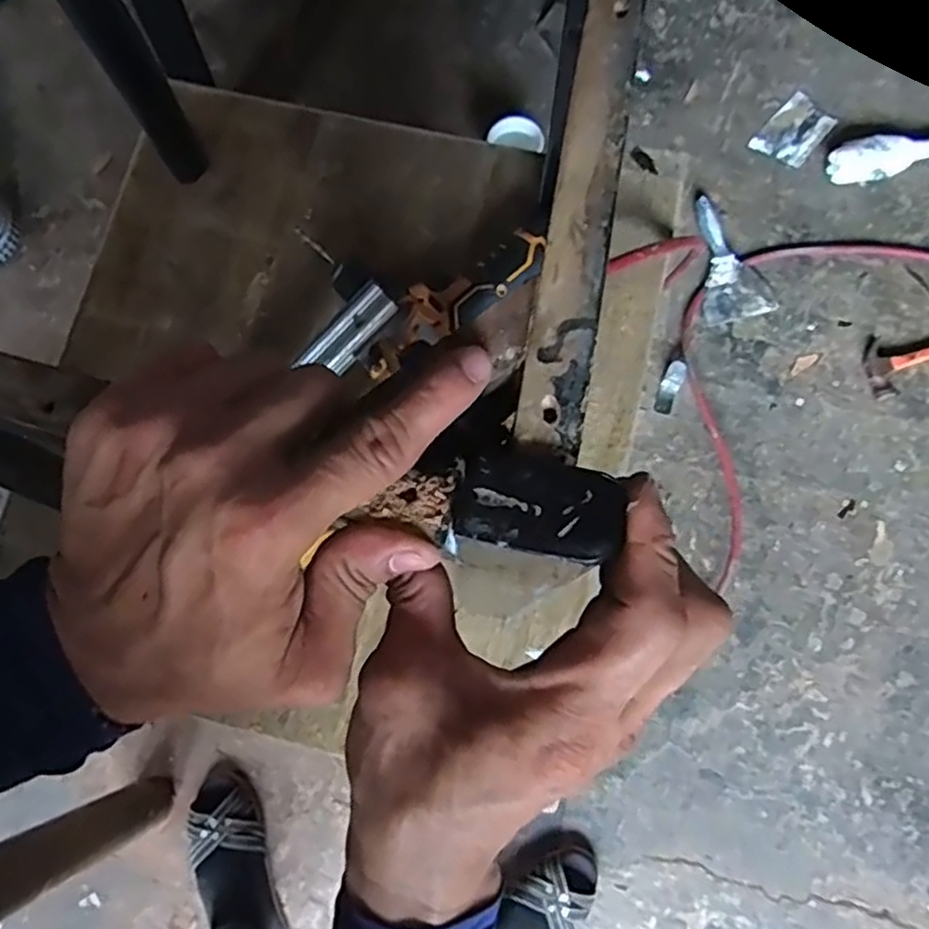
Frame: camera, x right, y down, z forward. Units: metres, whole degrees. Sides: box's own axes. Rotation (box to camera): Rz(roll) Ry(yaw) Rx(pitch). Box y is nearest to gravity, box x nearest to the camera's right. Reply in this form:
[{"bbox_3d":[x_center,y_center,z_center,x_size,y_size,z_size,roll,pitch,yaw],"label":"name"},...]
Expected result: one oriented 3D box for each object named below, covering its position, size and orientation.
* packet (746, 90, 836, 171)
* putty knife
[{"bbox_3d":[0.593,-0.598,1.285,0.096,0.014,0.138,40,82,8],"label":"packet"},{"bbox_3d":[0.441,-0.350,1.224,0.115,0.023,0.217,-18,79,-2],"label":"putty knife"}]

